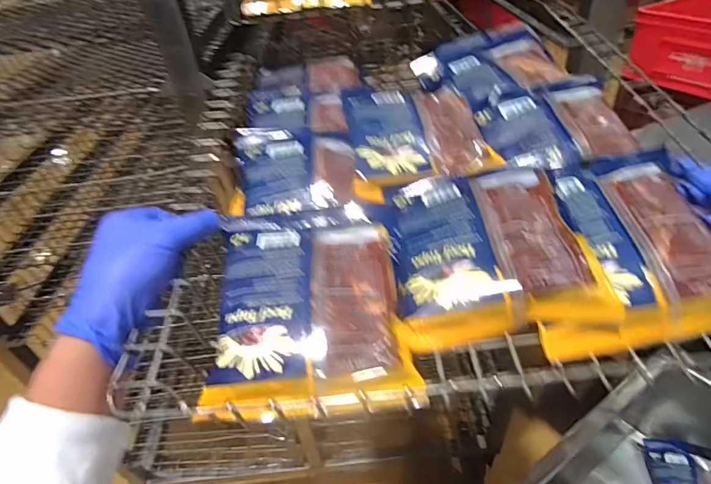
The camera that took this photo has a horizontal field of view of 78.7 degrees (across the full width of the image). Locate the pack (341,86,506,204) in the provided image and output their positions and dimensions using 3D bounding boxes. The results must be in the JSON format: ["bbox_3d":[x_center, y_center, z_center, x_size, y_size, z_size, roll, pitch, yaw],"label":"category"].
[{"bbox_3d":[0.059,-0.109,0.431,0.131,0.011,0.151,-7,54,0],"label":"pack"}]

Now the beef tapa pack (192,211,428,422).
[{"bbox_3d":[-0.035,0.041,0.315,0.135,0.017,0.166,-6,51,0],"label":"beef tapa pack"}]

